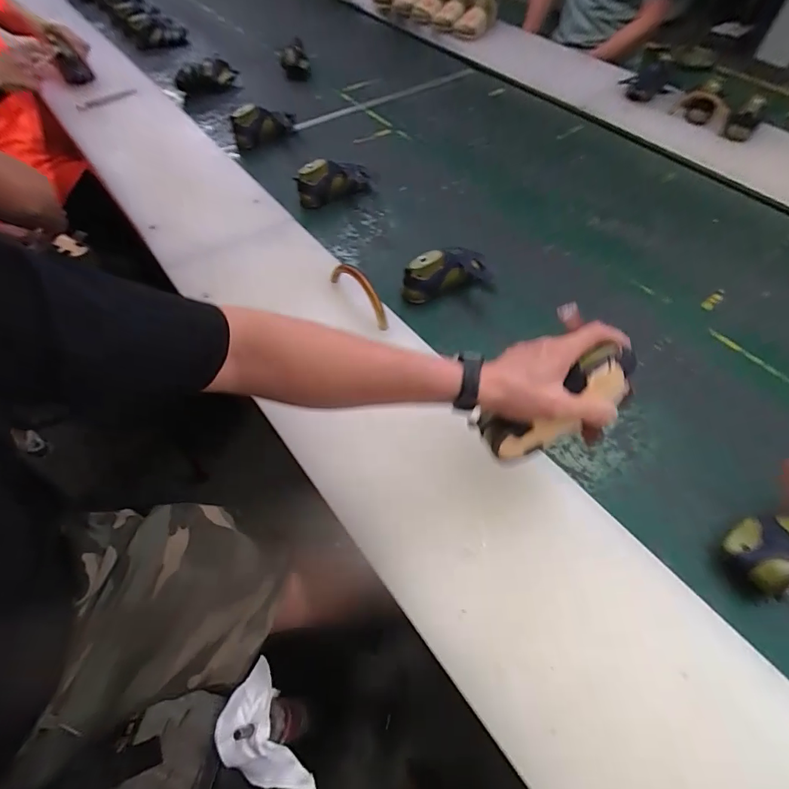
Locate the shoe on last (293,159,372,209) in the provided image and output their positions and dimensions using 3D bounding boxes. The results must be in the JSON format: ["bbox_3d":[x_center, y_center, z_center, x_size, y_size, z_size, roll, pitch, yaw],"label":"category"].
[{"bbox_3d":[-0.126,-0.445,0.880,0.151,0.069,0.073,-22,59,-14],"label":"shoe on last"}]

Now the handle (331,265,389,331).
[{"bbox_3d":[-0.054,-0.154,0.647,0.015,0.082,0.115,-38,64,-23],"label":"handle"}]

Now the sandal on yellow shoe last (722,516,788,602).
[{"bbox_3d":[0.445,0.164,0.466,0.138,0.059,0.077,-24,59,0],"label":"sandal on yellow shoe last"}]

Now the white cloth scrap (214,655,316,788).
[{"bbox_3d":[-0.138,0.347,0.434,0.055,0.088,0.124,-21,59,-14],"label":"white cloth scrap"}]

